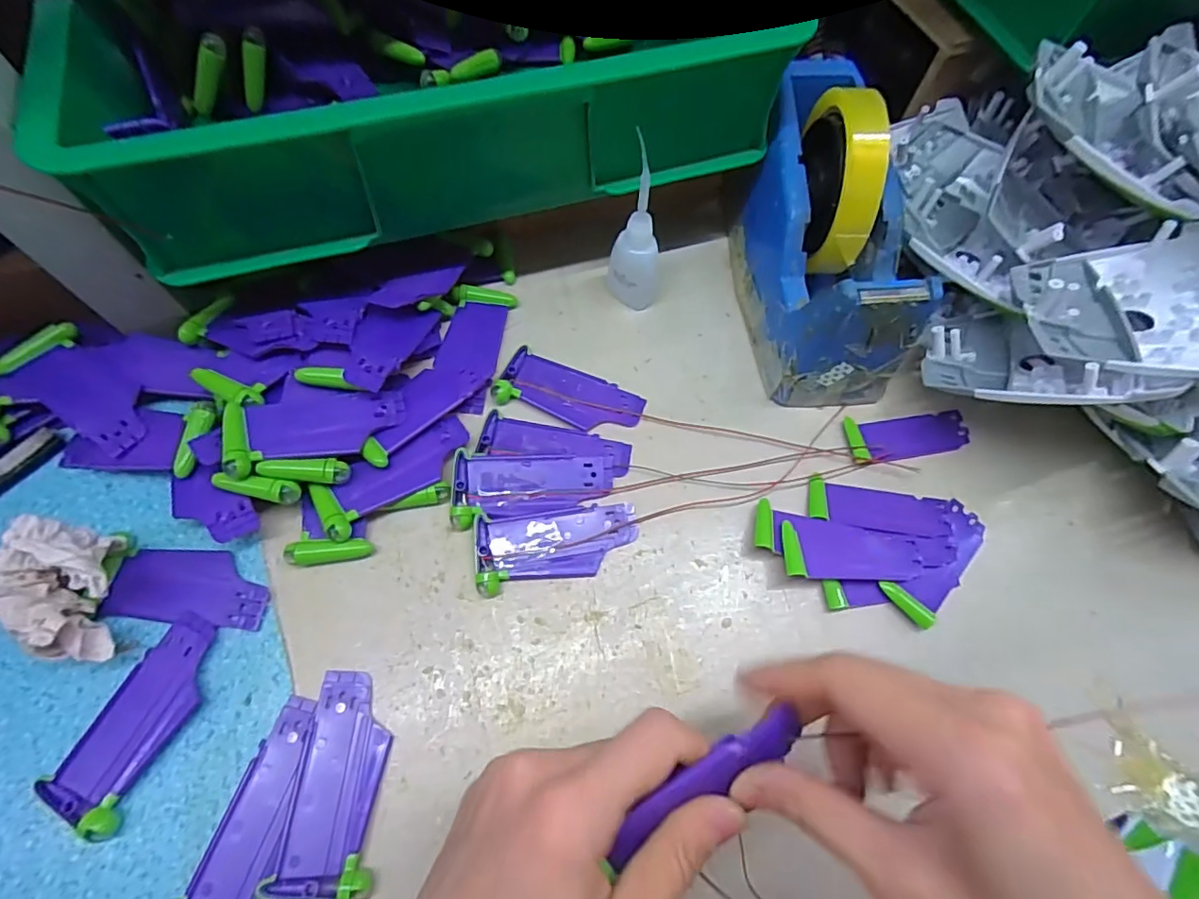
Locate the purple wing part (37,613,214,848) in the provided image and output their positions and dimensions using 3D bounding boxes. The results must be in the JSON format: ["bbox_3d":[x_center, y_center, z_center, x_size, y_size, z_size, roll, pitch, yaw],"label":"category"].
[{"bbox_3d":[-0.216,0.125,0.260,0.038,0.009,0.090,23,67,8],"label":"purple wing part"}]

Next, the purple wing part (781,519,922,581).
[{"bbox_3d":[0.138,0.055,0.305,0.076,0.014,0.033,1,66,-2],"label":"purple wing part"}]

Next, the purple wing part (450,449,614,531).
[{"bbox_3d":[-0.037,0.022,0.313,0.089,0.012,0.040,0,66,-2],"label":"purple wing part"}]

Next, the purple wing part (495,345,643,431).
[{"bbox_3d":[-0.018,-0.033,0.343,0.088,0.007,0.040,23,67,8],"label":"purple wing part"}]

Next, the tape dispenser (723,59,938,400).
[{"bbox_3d":[0.137,-0.136,0.336,0.077,0.117,0.182,0,66,-2],"label":"tape dispenser"}]

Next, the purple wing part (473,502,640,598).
[{"bbox_3d":[-0.023,0.053,0.305,0.088,0.010,0.040,-6,66,-5],"label":"purple wing part"}]

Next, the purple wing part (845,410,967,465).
[{"bbox_3d":[0.193,-0.008,0.341,0.078,0.004,0.031,-3,66,-4],"label":"purple wing part"}]

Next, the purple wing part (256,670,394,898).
[{"bbox_3d":[-0.119,0.152,0.254,0.040,0.012,0.088,4,66,-1],"label":"purple wing part"}]

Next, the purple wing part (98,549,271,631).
[{"bbox_3d":[-0.212,0.071,0.287,0.075,0.004,0.037,5,66,0],"label":"purple wing part"}]

